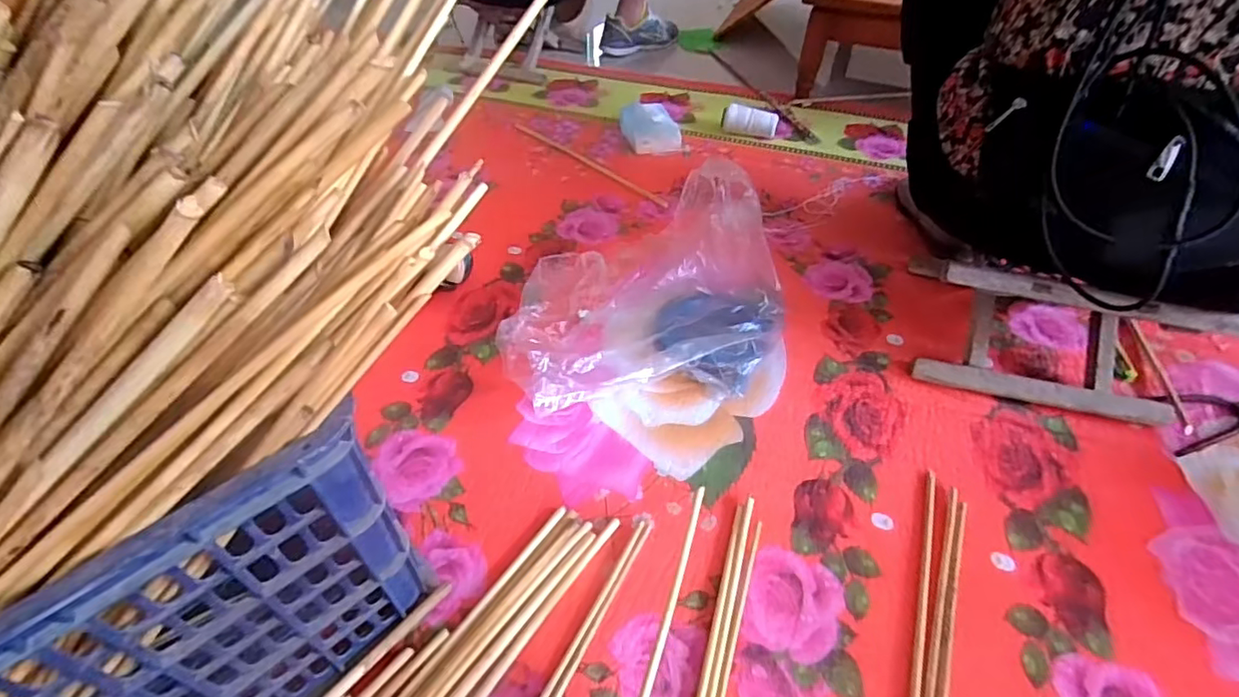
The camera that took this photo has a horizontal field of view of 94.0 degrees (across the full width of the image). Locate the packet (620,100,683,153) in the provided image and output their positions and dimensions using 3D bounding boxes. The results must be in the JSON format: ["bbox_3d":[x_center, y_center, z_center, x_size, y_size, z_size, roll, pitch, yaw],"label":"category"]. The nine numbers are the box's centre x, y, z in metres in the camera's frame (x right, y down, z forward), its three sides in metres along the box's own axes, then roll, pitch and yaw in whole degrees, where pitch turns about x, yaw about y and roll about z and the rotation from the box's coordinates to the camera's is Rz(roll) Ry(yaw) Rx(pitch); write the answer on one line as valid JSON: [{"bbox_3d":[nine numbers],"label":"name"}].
[{"bbox_3d":[0.064,-0.457,1.195,0.117,0.049,0.157,-10,47,-10],"label":"packet"}]

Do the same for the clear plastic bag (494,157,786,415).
[{"bbox_3d":[0.020,-0.089,0.743,0.340,0.176,0.291,-9,47,-9],"label":"clear plastic bag"}]

